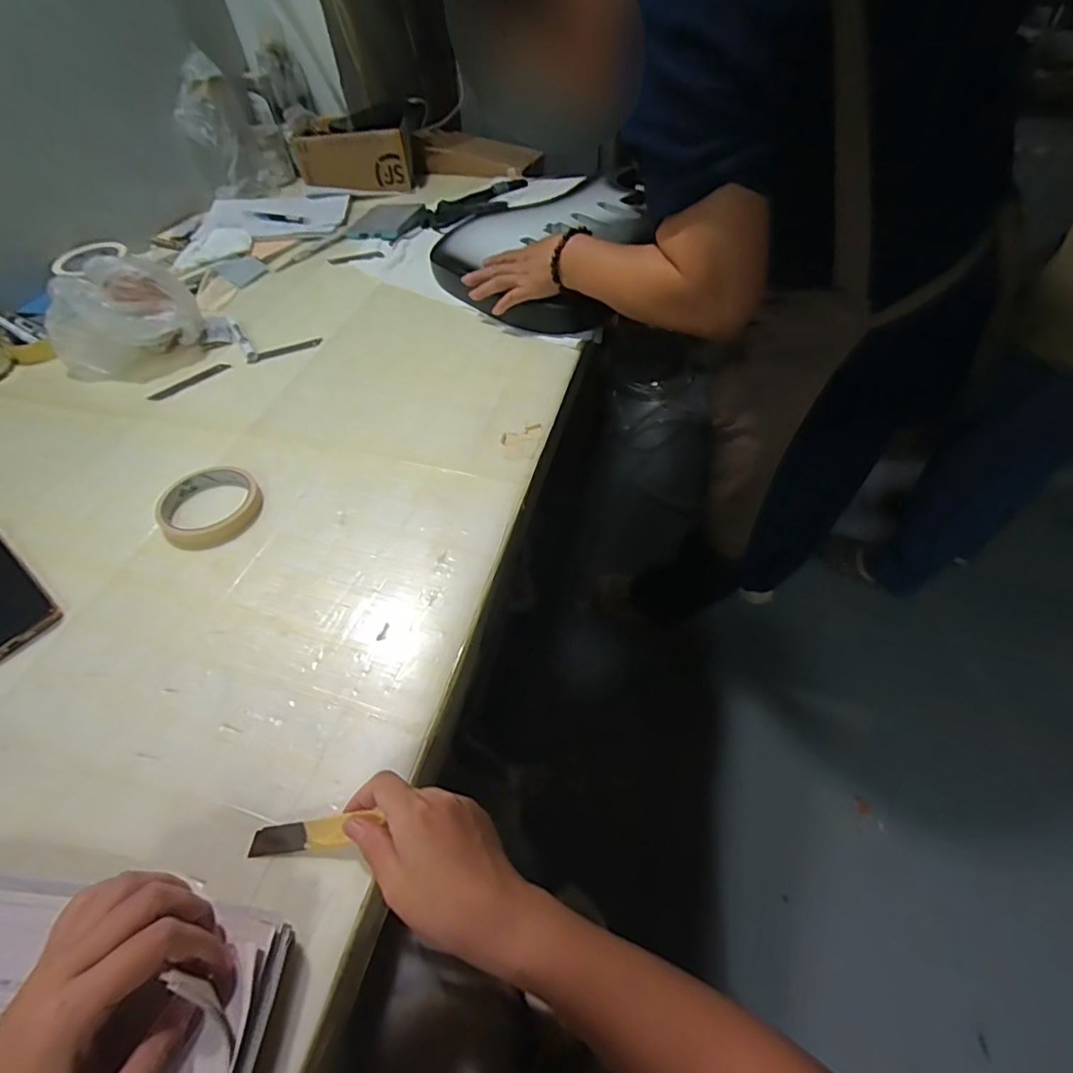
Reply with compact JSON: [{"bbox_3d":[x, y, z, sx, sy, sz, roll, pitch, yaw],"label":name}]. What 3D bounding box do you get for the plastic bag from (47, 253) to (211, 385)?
[{"bbox_3d":[-0.548,-0.287,0.714,0.171,0.122,0.162,-38,59,-24],"label":"plastic bag"}]

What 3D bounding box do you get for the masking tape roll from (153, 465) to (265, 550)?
[{"bbox_3d":[-0.328,-0.031,0.538,0.096,0.019,0.094,-2,51,2],"label":"masking tape roll"}]

